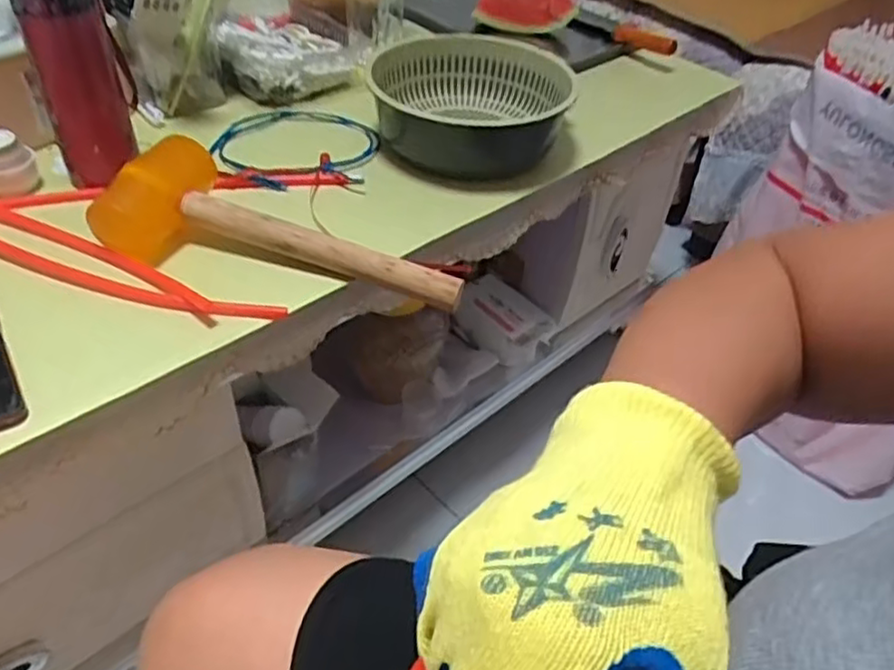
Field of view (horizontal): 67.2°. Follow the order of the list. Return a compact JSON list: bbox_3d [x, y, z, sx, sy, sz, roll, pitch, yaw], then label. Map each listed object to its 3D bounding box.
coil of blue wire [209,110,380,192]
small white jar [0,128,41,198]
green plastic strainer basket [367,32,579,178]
[{"bbox_3d":[-0.160,-0.213,0.732,0.176,0.015,0.154,-13,47,-18],"label":"coil of blue wire"},{"bbox_3d":[-0.421,-0.168,0.636,0.052,0.048,0.047,-21,50,-25],"label":"small white jar"},{"bbox_3d":[0.024,-0.262,0.754,0.220,0.071,0.244,16,45,10],"label":"green plastic strainer basket"}]

